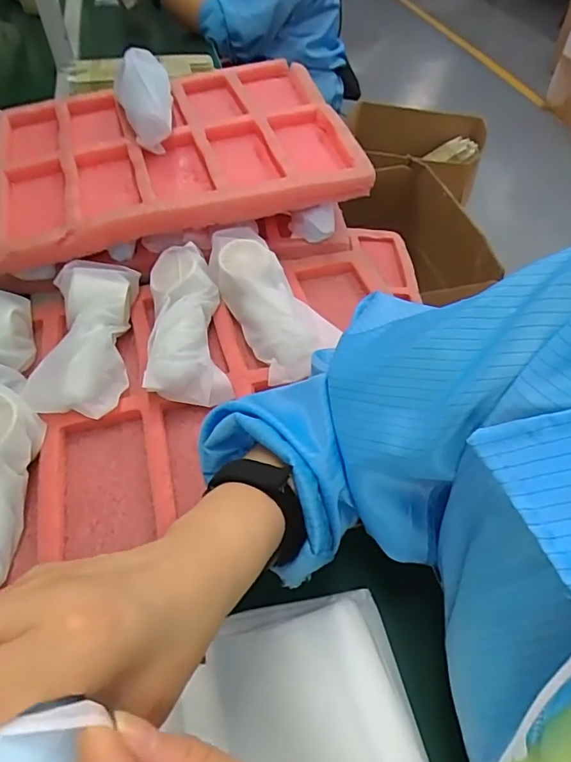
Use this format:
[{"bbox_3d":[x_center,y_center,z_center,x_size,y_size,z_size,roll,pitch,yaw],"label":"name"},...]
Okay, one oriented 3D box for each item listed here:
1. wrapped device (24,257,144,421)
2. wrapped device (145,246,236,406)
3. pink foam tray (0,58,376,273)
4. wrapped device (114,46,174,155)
[{"bbox_3d":[-0.199,-0.046,0.503,0.081,0.051,0.174,-2,50,-1],"label":"wrapped device"},{"bbox_3d":[-0.101,-0.062,0.509,0.074,0.051,0.169,-6,50,-5],"label":"wrapped device"},{"bbox_3d":[-0.149,-0.299,0.639,0.428,0.042,0.328,-14,51,-11],"label":"pink foam tray"},{"bbox_3d":[-0.176,-0.353,0.632,0.067,0.056,0.166,-10,51,-8],"label":"wrapped device"}]

